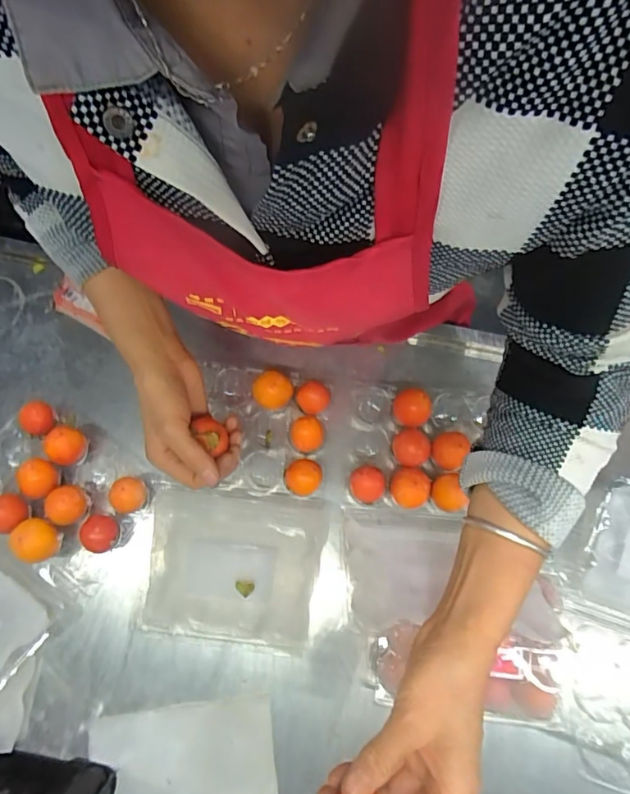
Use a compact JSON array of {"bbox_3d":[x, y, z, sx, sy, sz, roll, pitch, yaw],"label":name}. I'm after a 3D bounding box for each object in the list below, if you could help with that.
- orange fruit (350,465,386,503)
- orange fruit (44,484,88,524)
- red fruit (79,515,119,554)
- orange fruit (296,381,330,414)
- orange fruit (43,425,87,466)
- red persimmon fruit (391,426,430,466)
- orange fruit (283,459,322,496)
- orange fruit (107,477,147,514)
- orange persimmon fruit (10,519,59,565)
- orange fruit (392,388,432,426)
[{"bbox_3d":[0.059,0.101,0.568,0.037,0.045,0.040,0,78,0],"label":"orange fruit"},{"bbox_3d":[-0.277,0.122,0.559,0.038,0.038,0.044,2,78,0],"label":"orange fruit"},{"bbox_3d":[-0.237,0.152,0.552,0.040,0.031,0.038,6,78,1],"label":"red fruit"},{"bbox_3d":[-0.002,0.003,0.598,0.038,0.035,0.039,0,78,0],"label":"orange fruit"},{"bbox_3d":[-0.281,0.057,0.566,0.033,0.047,0.042,16,78,3],"label":"orange fruit"},{"bbox_3d":[0.110,0.061,0.580,0.043,0.047,0.040,0,78,0],"label":"red persimmon fruit"},{"bbox_3d":[-0.014,0.094,0.574,0.042,0.038,0.040,0,78,0],"label":"orange fruit"},{"bbox_3d":[-0.208,0.111,0.558,0.035,0.043,0.038,2,78,0],"label":"orange fruit"},{"bbox_3d":[-0.302,0.155,0.539,0.045,0.044,0.043,0,78,0],"label":"orange persimmon fruit"},{"bbox_3d":[0.114,0.014,0.590,0.039,0.048,0.043,-1,78,-1],"label":"orange fruit"}]

